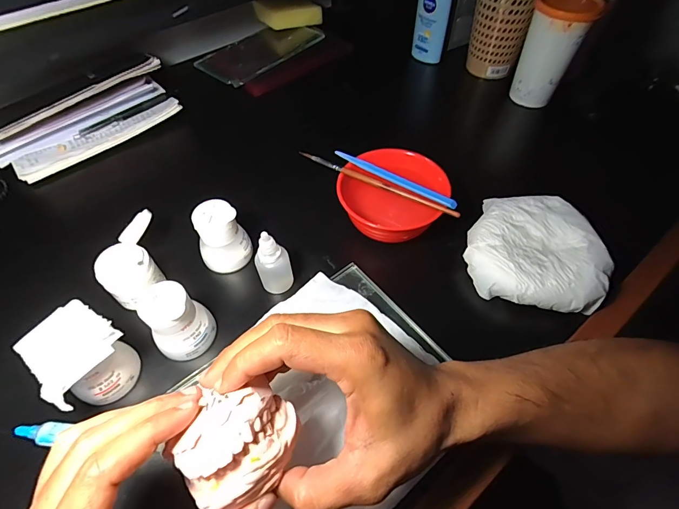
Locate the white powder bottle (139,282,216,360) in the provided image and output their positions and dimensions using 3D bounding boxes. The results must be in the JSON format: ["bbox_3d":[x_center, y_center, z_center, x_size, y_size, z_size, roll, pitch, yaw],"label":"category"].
[{"bbox_3d":[-0.136,0.054,0.315,0.046,0.059,0.050,0,55,0],"label":"white powder bottle"}]

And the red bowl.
[{"bbox_3d":[0.054,-0.059,0.388,0.106,0.051,0.086,7,55,5],"label":"red bowl"}]

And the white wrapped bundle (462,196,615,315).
[{"bbox_3d":[0.187,-0.007,0.362,0.116,0.038,0.113,11,56,8],"label":"white wrapped bundle"}]

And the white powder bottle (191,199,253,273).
[{"bbox_3d":[-0.115,-0.016,0.366,0.045,0.062,0.040,-27,59,-17],"label":"white powder bottle"}]

